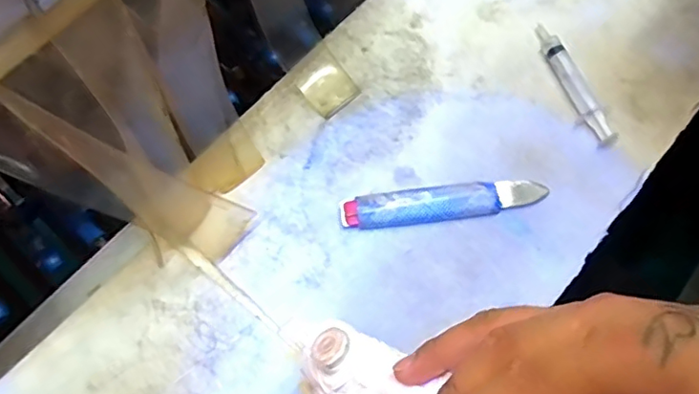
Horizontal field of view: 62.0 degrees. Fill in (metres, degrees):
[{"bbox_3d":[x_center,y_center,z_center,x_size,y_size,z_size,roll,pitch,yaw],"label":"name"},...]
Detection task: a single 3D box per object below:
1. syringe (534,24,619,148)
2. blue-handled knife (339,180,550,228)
[{"bbox_3d":[0.194,-0.100,0.505,0.022,0.013,0.125,-19,71,-5],"label":"syringe"},{"bbox_3d":[0.076,0.003,0.469,0.164,0.014,0.029,-6,70,-1],"label":"blue-handled knife"}]

